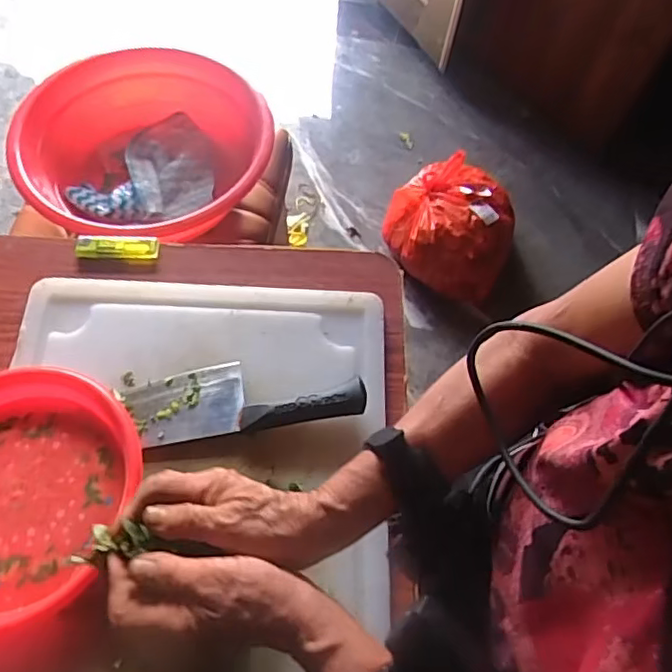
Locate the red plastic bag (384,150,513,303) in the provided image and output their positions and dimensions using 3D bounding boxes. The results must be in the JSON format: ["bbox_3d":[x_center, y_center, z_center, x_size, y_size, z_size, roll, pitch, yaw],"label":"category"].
[{"bbox_3d":[0.215,-0.209,1.203,0.224,0.150,0.239,-3,61,-5],"label":"red plastic bag"}]

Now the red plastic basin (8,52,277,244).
[{"bbox_3d":[-0.235,-0.231,0.771,0.292,0.086,0.316,2,61,-3],"label":"red plastic basin"}]

